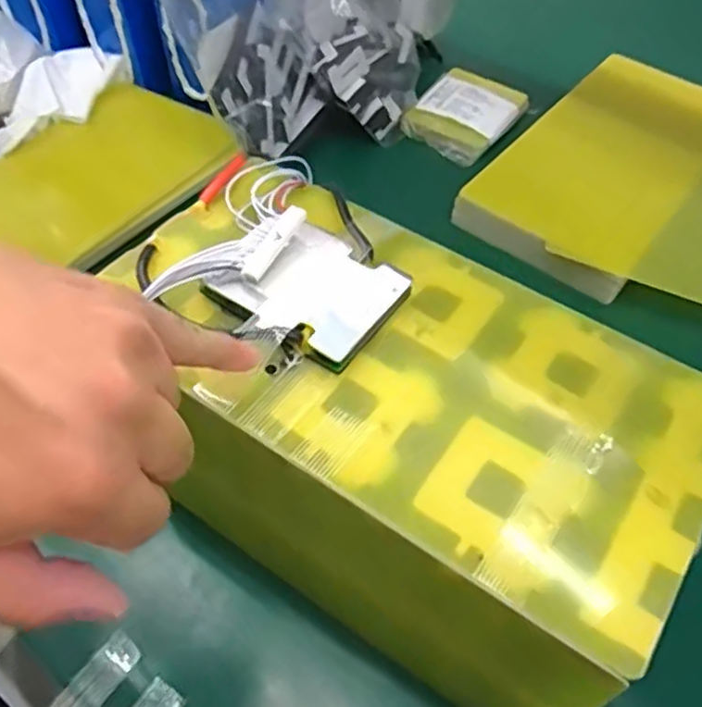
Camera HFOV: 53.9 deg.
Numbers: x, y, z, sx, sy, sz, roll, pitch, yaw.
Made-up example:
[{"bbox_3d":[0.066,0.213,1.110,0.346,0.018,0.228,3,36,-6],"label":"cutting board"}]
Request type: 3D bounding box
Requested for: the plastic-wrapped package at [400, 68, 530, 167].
[{"bbox_3d":[0.106,-0.219,0.630,0.082,0.021,0.105,28,58,18],"label":"plastic-wrapped package"}]

